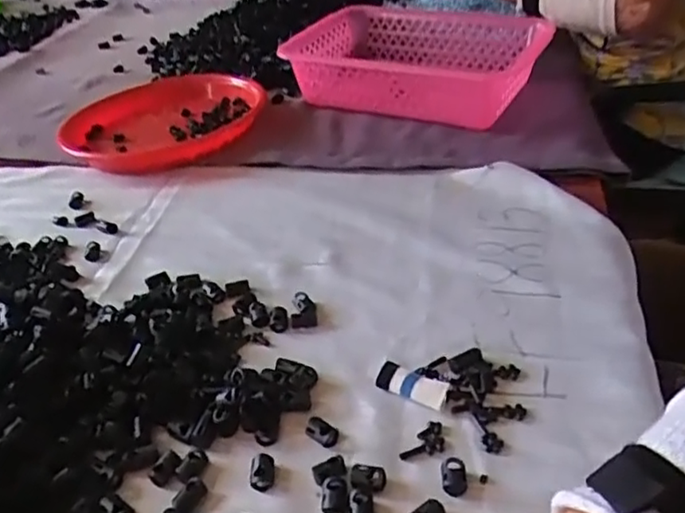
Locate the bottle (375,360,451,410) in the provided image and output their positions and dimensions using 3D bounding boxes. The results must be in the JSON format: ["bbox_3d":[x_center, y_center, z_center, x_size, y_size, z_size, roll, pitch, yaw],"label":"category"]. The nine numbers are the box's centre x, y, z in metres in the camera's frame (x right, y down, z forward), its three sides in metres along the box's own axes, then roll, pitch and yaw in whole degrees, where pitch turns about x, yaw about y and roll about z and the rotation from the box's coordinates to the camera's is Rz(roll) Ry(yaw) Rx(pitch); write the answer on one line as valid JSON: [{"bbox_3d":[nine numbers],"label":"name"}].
[{"bbox_3d":[0.045,0.083,0.407,0.047,0.013,0.018,17,43,27],"label":"bottle"}]

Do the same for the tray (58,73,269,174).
[{"bbox_3d":[-0.213,-0.170,0.753,0.235,0.027,0.195,-13,38,-8],"label":"tray"}]

